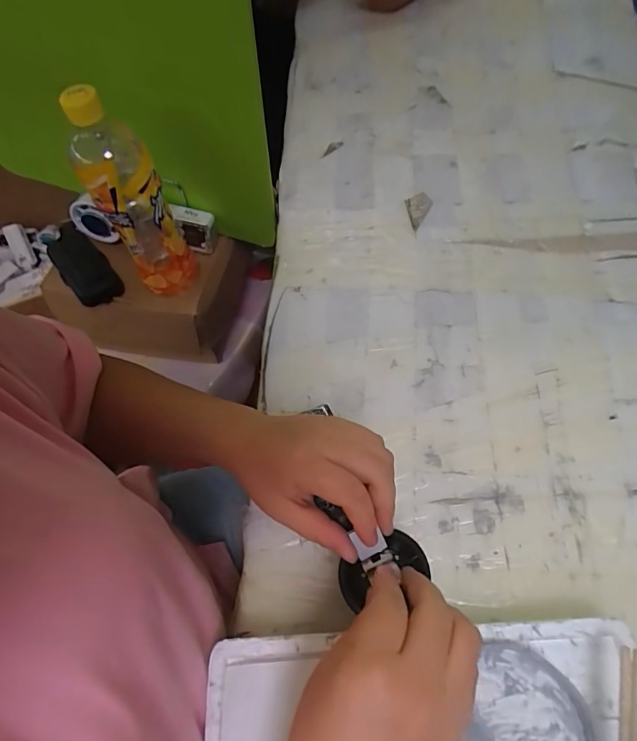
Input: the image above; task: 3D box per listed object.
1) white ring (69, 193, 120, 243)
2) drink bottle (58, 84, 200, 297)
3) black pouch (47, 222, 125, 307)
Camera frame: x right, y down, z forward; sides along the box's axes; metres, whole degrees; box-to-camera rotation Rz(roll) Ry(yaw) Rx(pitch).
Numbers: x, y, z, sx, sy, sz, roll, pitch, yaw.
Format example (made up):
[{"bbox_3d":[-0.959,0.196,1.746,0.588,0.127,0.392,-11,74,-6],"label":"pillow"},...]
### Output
[{"bbox_3d":[-0.277,-0.183,0.548,0.054,0.068,0.014,19,67,12],"label":"white ring"},{"bbox_3d":[-0.183,-0.167,0.446,0.062,0.220,0.068,-27,66,-9],"label":"drink bottle"},{"bbox_3d":[-0.276,-0.124,0.527,0.052,0.026,0.112,-32,78,-13],"label":"black pouch"}]

